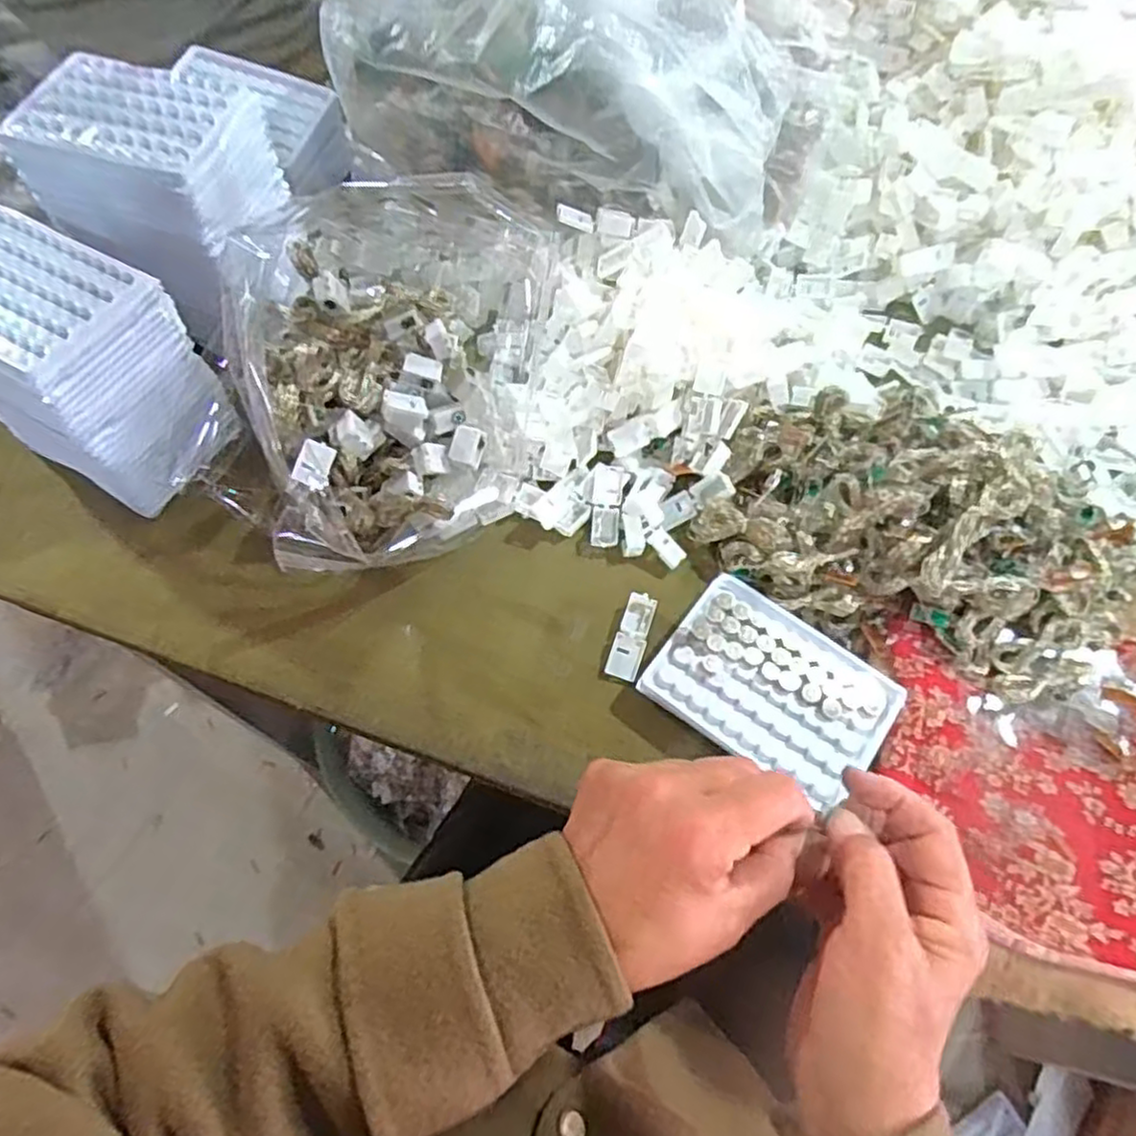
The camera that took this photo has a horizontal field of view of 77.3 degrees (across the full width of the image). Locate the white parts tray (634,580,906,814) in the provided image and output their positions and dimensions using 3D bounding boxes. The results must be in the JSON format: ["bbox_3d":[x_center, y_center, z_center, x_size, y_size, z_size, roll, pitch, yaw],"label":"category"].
[{"bbox_3d":[0.121,0.070,0.416,0.127,0.010,0.093,36,68,15],"label":"white parts tray"}]

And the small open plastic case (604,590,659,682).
[{"bbox_3d":[0.041,0.043,0.447,0.020,0.009,0.054,18,65,8],"label":"small open plastic case"}]

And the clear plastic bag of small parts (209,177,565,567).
[{"bbox_3d":[-0.123,-0.148,0.491,0.214,0.091,0.339,9,64,3],"label":"clear plastic bag of small parts"}]

